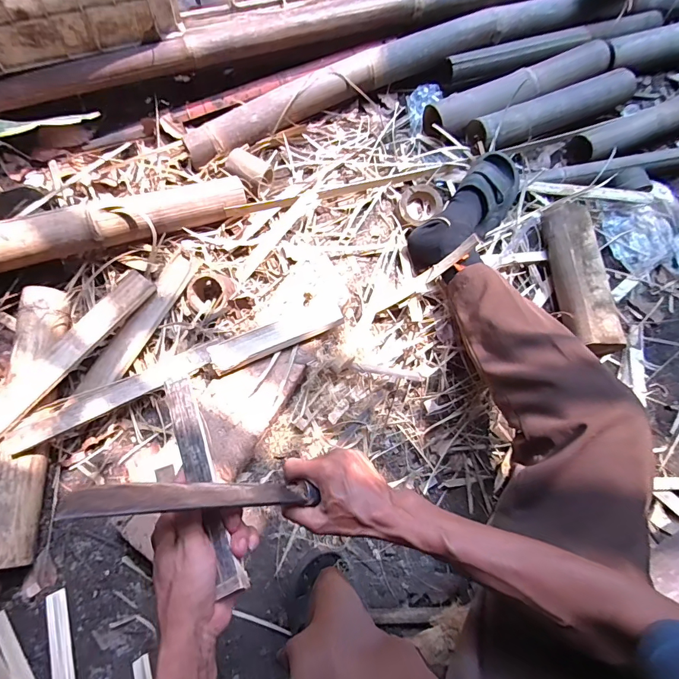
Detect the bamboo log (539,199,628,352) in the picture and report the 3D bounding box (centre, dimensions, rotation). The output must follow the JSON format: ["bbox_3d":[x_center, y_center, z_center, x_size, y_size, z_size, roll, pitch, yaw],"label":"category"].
[{"bbox_3d":[0.436,-0.112,0.728,0.077,0.065,0.290,-1,70,-2],"label":"bamboo log"}]

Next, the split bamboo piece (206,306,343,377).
[{"bbox_3d":[-0.103,-0.003,0.665,0.223,0.026,0.052,-20,72,-9],"label":"split bamboo piece"}]

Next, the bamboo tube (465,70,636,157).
[{"bbox_3d":[0.464,-0.494,0.846,0.431,0.059,0.070,-24,72,-10],"label":"bamboo tube"}]

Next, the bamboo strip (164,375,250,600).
[{"bbox_3d":[-0.137,0.131,0.393,0.031,0.011,0.222,-24,61,-10],"label":"bamboo strip"}]

